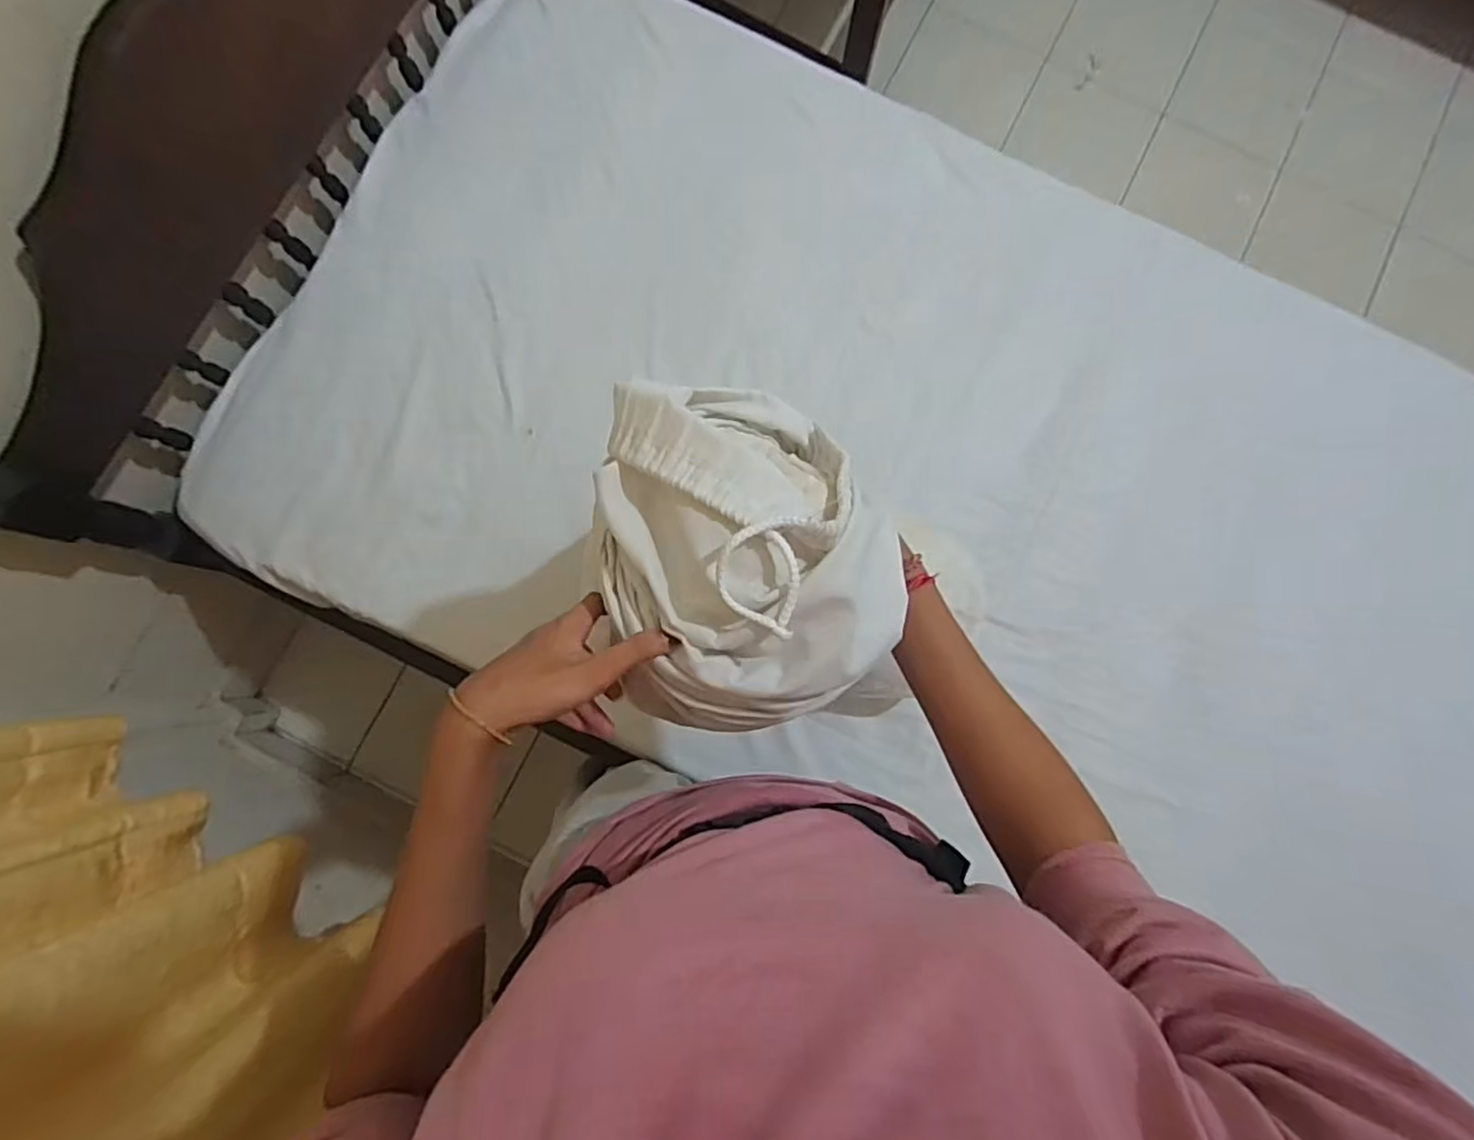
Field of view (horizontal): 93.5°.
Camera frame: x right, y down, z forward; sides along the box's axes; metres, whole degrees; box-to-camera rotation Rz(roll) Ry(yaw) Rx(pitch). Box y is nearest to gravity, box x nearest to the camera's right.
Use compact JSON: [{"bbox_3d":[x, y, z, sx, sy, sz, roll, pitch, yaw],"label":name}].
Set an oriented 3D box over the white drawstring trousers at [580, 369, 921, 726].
[{"bbox_3d":[0.011,-0.020,0.422,0.185,0.096,0.206,4,83,-2],"label":"white drawstring trousers"}]

